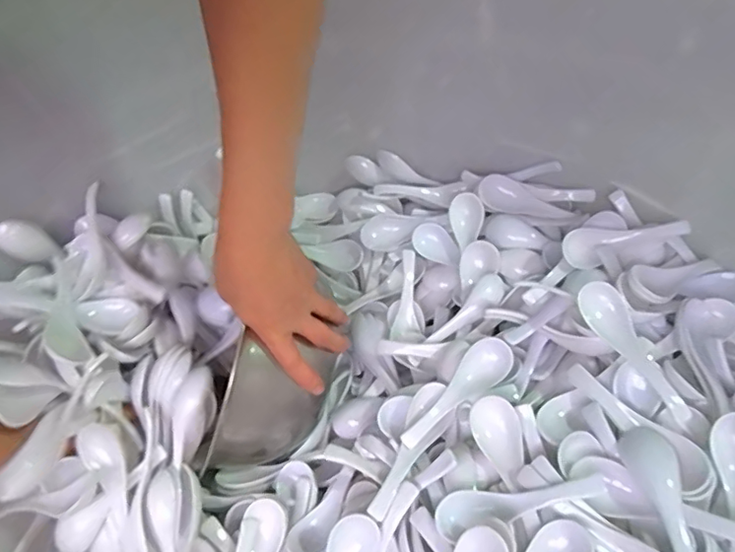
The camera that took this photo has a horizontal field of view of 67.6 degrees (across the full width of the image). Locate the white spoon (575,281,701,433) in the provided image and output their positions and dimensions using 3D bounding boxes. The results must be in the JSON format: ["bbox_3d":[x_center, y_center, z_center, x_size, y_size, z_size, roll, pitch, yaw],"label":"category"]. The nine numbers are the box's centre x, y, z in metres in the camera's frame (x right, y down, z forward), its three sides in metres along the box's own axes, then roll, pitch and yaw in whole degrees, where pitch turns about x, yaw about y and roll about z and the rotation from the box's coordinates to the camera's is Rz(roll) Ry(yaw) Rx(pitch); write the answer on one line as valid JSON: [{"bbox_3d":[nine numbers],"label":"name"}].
[{"bbox_3d":[0.214,0.060,0.429,0.033,0.037,0.124,-27,59,-19],"label":"white spoon"}]

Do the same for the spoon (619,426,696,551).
[{"bbox_3d":[0.206,0.160,0.369,0.029,0.020,0.119,-5,54,-4],"label":"spoon"}]

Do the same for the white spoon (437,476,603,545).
[{"bbox_3d":[0.106,0.158,0.386,0.119,0.024,0.031,-16,54,11],"label":"white spoon"}]

